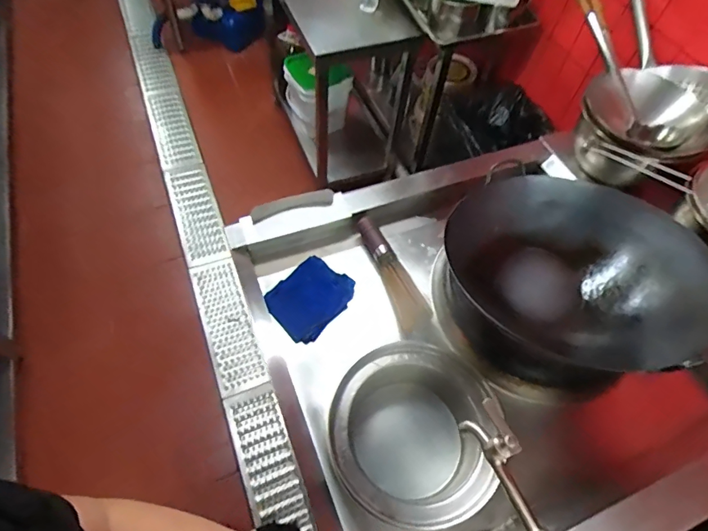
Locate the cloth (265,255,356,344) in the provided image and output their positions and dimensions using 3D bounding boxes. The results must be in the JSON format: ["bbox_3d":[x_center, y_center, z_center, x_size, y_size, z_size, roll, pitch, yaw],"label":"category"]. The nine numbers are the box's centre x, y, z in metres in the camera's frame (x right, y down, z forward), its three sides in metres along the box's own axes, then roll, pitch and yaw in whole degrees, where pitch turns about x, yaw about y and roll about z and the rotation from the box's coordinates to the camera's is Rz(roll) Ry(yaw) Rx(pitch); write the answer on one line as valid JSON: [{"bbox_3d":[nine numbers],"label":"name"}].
[{"bbox_3d":[-0.096,0.072,0.955,0.146,0.043,0.180,36,62,16],"label":"cloth"}]

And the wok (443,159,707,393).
[{"bbox_3d":[0.431,0.005,0.882,0.432,0.161,0.460,2,58,-3],"label":"wok"}]

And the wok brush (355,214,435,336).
[{"bbox_3d":[0.085,0.011,0.982,0.066,0.051,0.298,-17,61,-15],"label":"wok brush"}]

